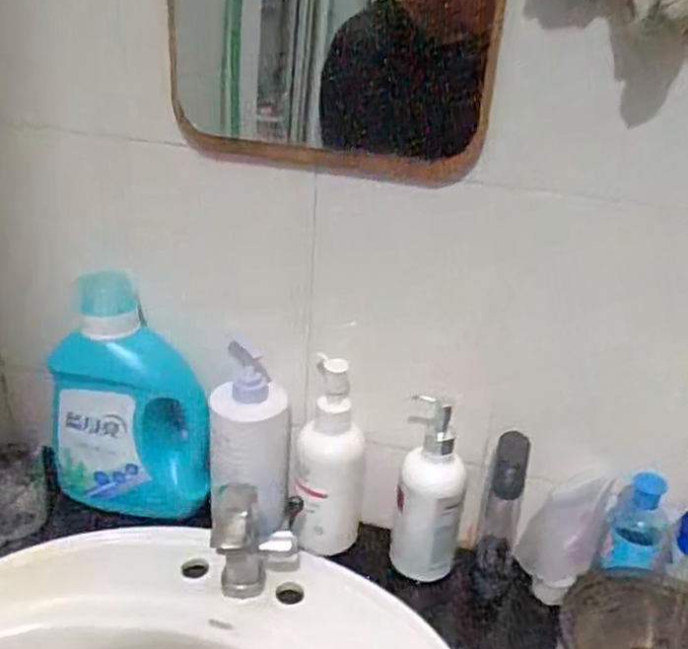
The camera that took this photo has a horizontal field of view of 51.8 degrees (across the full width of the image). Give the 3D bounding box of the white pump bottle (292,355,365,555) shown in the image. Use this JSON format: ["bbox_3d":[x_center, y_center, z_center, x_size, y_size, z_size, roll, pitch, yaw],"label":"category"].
[{"bbox_3d":[-0.014,0.139,0.750,0.071,0.206,0.084,4,26,-1],"label":"white pump bottle"}]

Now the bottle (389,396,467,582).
[{"bbox_3d":[0.091,0.165,0.738,0.069,0.186,0.077,8,26,8],"label":"bottle"}]

